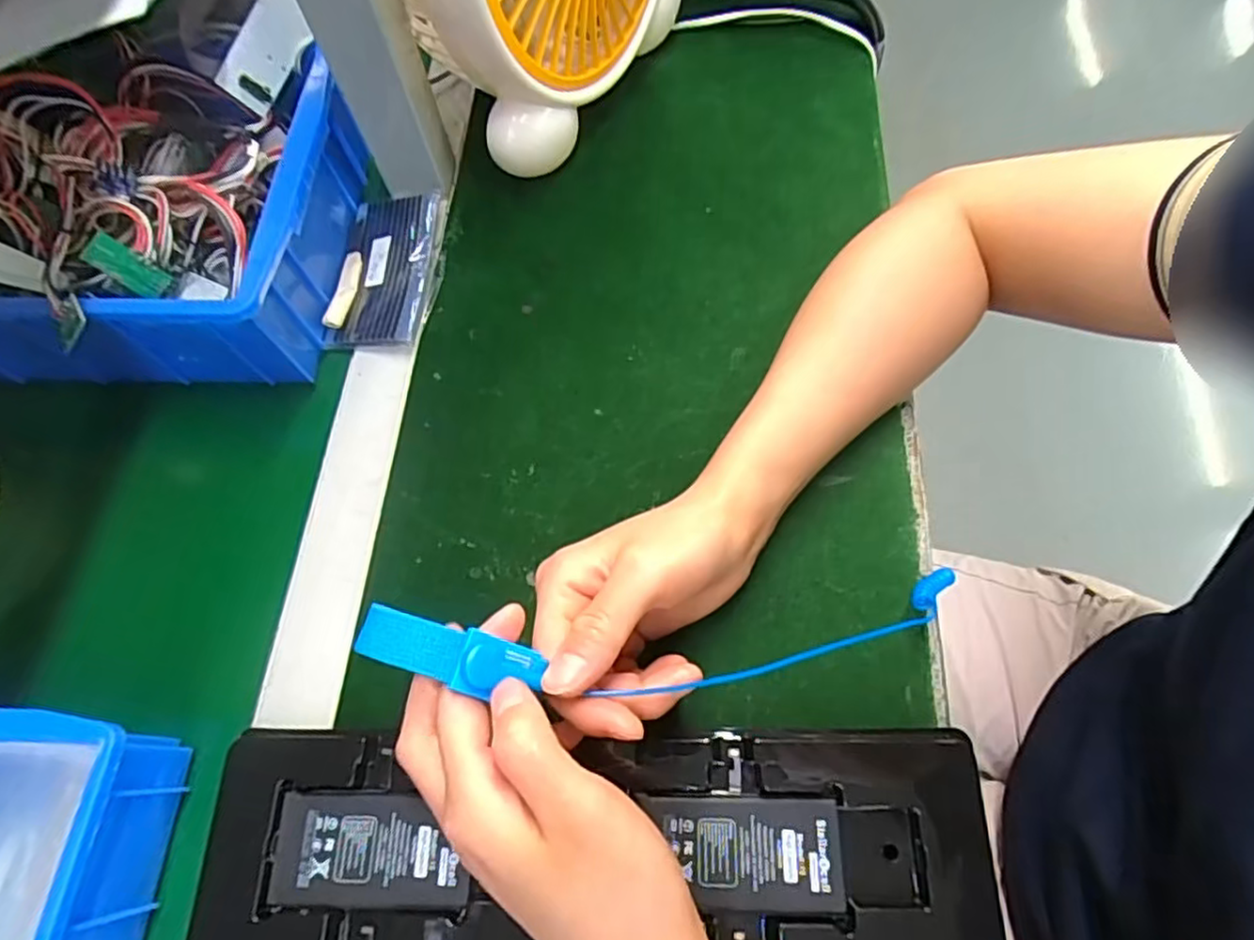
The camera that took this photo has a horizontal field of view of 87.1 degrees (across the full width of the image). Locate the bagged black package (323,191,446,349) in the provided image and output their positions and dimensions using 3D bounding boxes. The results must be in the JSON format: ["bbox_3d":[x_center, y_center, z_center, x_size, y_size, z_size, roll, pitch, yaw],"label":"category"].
[{"bbox_3d":[-0.156,-0.133,0.430,0.060,0.019,0.117,1,67,3],"label":"bagged black package"}]

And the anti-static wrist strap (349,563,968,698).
[{"bbox_3d":[0.038,0.068,0.281,0.282,0.024,0.043,1,66,-18],"label":"anti-static wrist strap"}]

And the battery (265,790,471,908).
[{"bbox_3d":[-0.110,0.164,0.286,0.084,0.004,0.043,0,67,3],"label":"battery"}]

